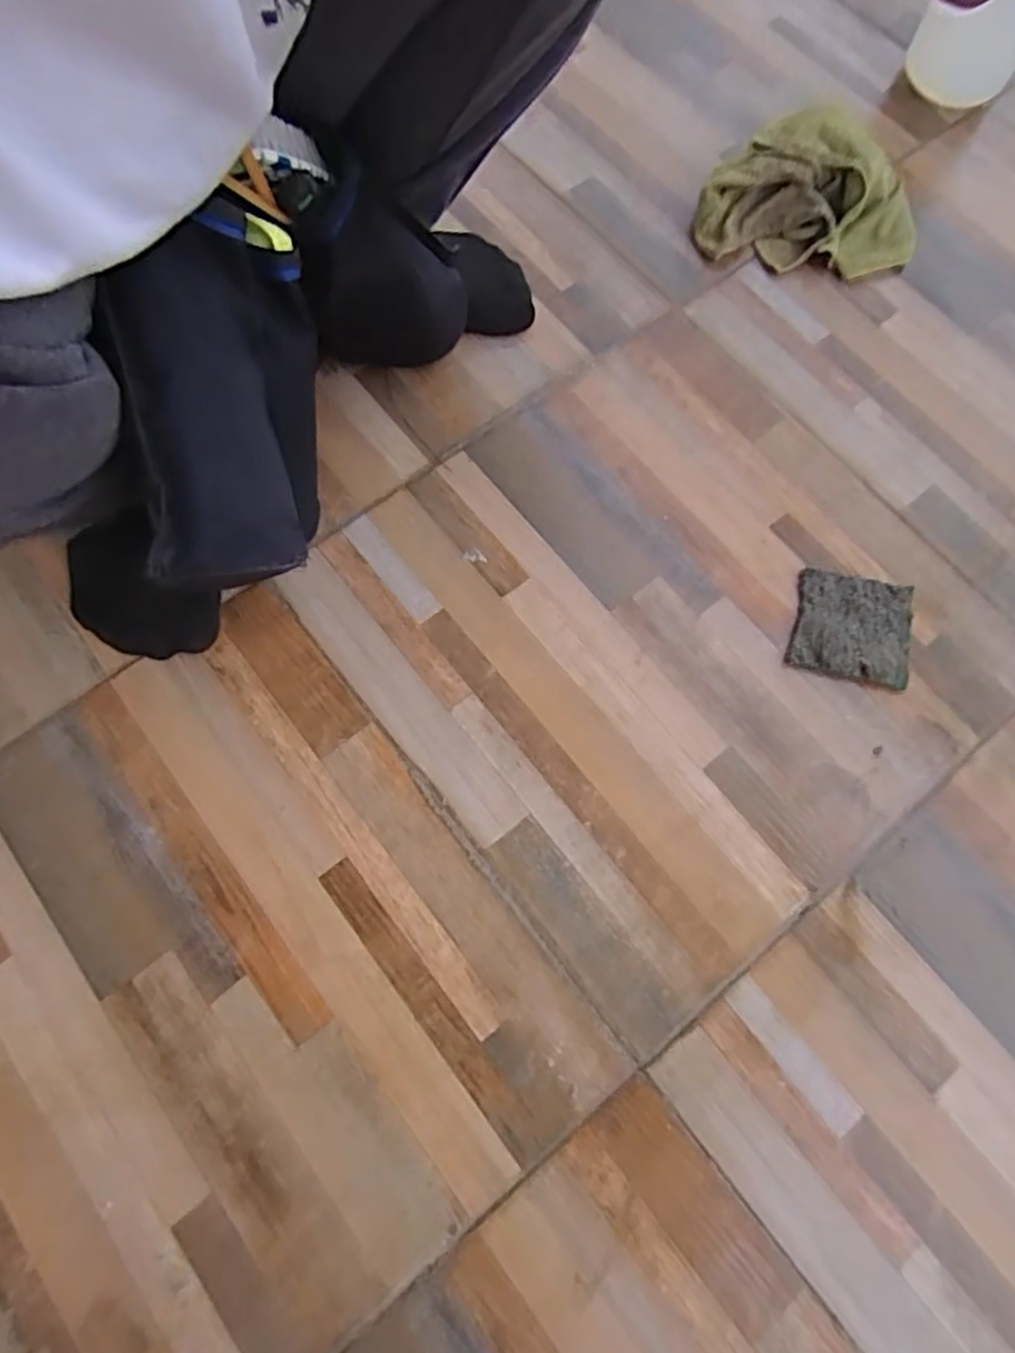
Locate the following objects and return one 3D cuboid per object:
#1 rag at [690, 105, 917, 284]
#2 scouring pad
[{"bbox_3d":[0.260,-0.411,0.595,0.184,0.050,0.135,10,72,2],"label":"rag"},{"bbox_3d":[0.241,-0.035,0.493,0.078,0.012,0.080,15,72,3],"label":"scouring pad"}]

